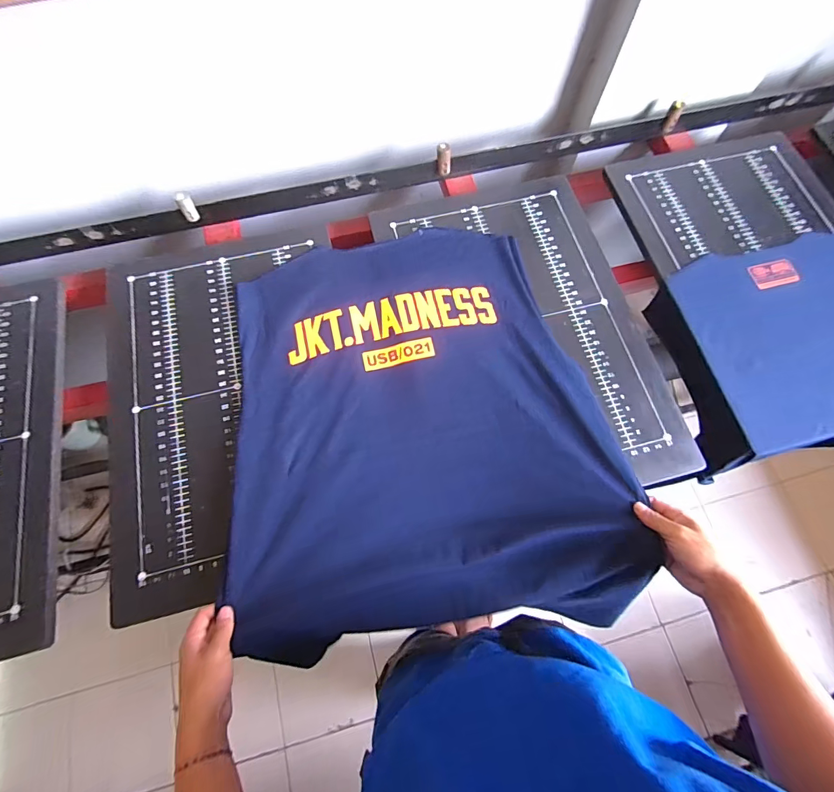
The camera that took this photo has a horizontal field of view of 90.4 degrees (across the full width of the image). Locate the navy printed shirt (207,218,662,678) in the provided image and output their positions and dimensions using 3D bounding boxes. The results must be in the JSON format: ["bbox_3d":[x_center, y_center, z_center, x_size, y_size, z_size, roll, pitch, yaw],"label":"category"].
[{"bbox_3d":[-0.002,0.010,0.646,0.548,0.068,0.629,-7,71,-3],"label":"navy printed shirt"}]

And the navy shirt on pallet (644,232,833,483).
[{"bbox_3d":[0.673,-0.095,0.735,0.447,0.082,0.363,-12,71,-5],"label":"navy shirt on pallet"}]

